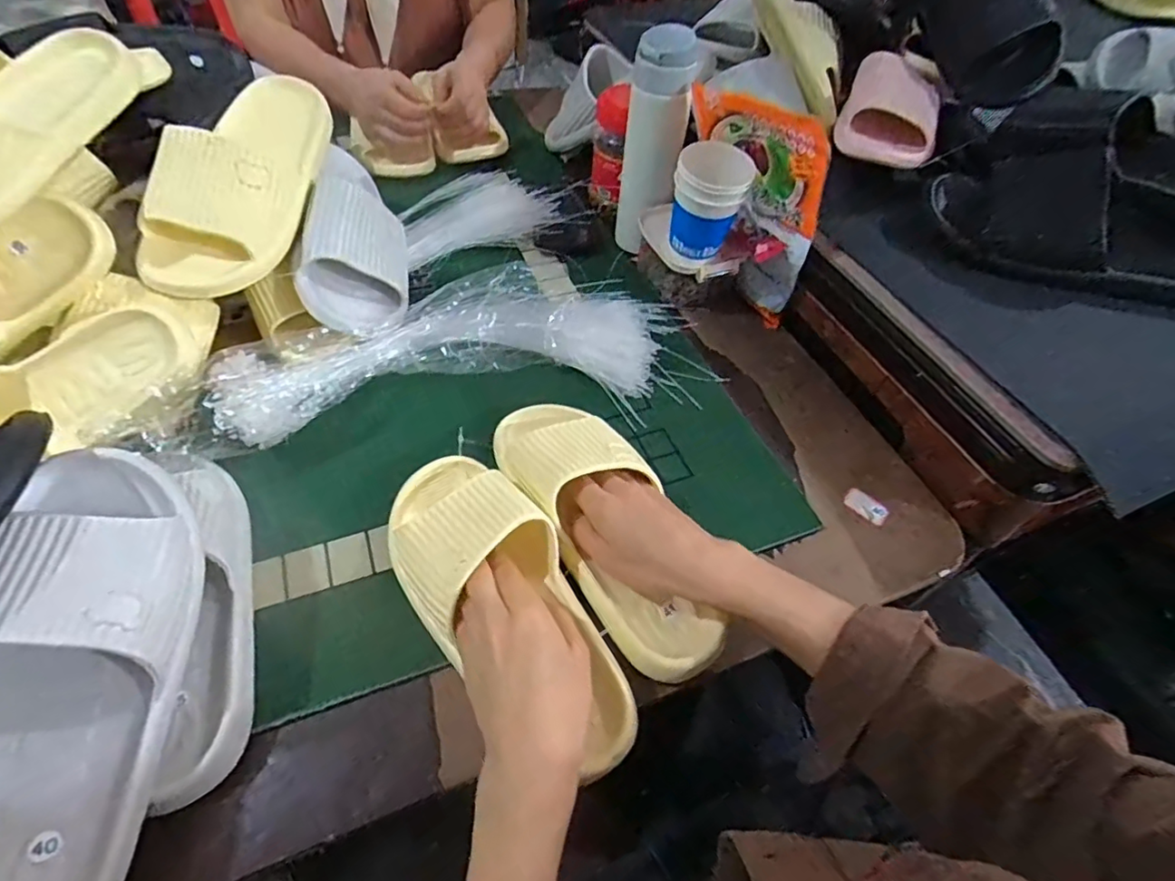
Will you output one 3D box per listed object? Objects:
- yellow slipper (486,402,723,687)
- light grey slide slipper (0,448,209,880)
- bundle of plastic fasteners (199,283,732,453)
[{"bbox_3d":[0.015,0.057,0.453,0.096,0.062,0.255,-23,65,-20],"label":"yellow slipper"},{"bbox_3d":[-0.280,0.124,0.312,0.107,0.082,0.260,4,64,-23],"label":"light grey slide slipper"},{"bbox_3d":[-0.107,-0.088,0.546,0.425,0.069,0.147,-12,55,-13],"label":"bundle of plastic fasteners"}]

